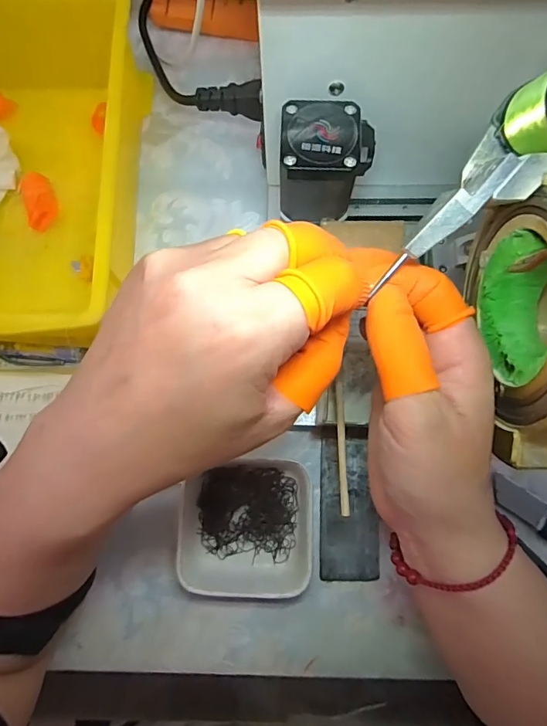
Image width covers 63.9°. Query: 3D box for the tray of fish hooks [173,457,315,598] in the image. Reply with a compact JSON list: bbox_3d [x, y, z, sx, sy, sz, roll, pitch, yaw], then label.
[{"bbox_3d":[-0.016,0.101,0.276,0.078,0.023,0.077,1,79,1],"label":"tray of fish hooks"}]

